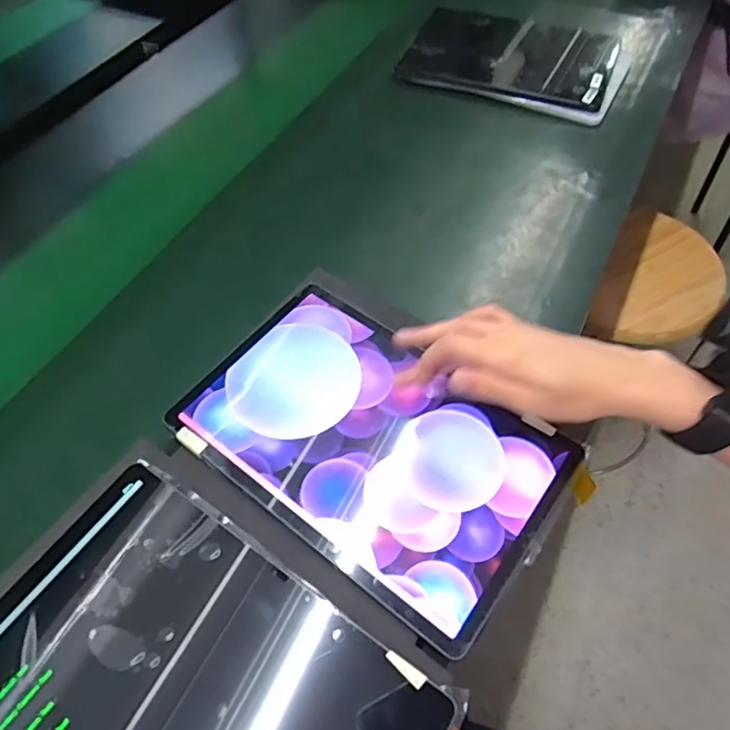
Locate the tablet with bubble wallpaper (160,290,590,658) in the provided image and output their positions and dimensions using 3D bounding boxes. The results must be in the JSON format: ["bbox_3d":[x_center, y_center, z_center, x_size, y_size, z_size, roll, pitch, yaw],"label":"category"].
[{"bbox_3d":[0.003,0.049,0.382,0.247,0.006,0.163,34,62,20],"label":"tablet with bubble wallpaper"}]

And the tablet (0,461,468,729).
[{"bbox_3d":[-0.096,0.182,0.291,0.248,0.015,0.171,28,62,21],"label":"tablet"}]

